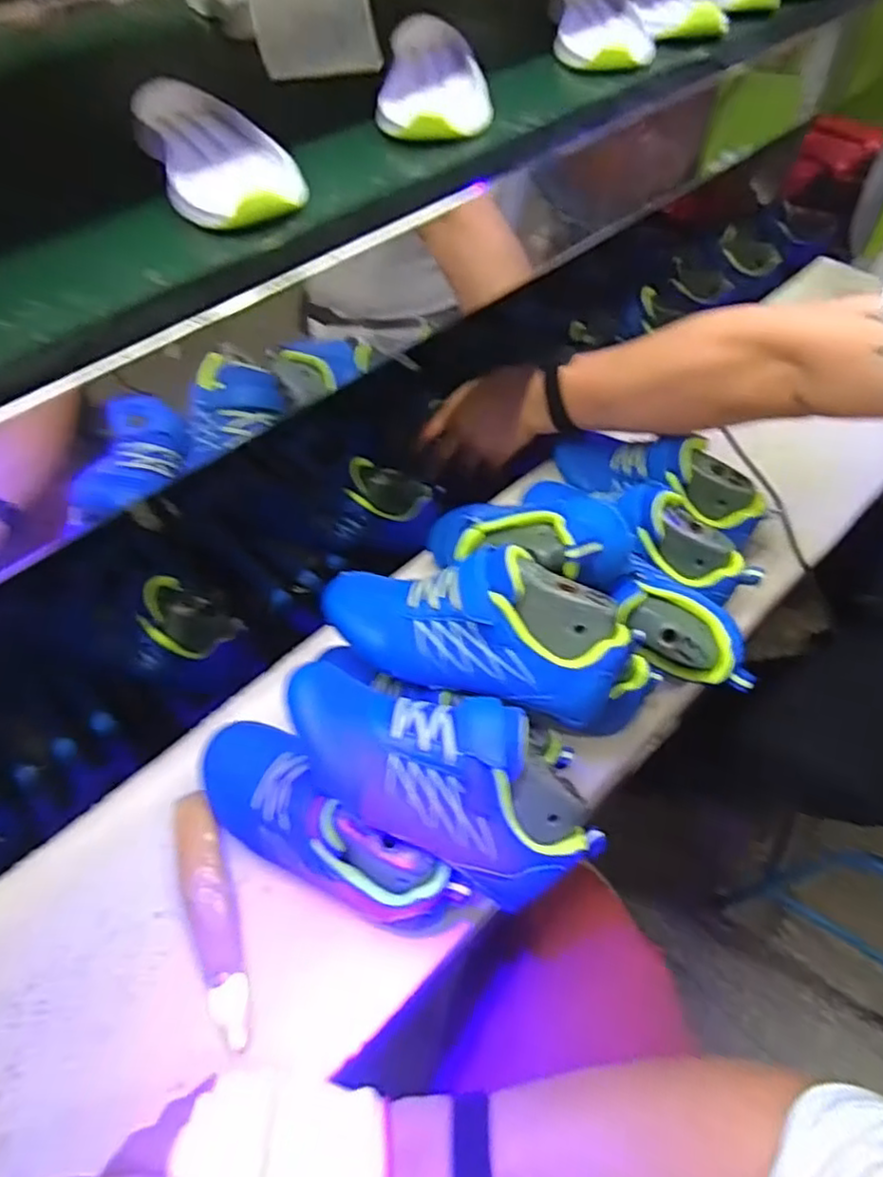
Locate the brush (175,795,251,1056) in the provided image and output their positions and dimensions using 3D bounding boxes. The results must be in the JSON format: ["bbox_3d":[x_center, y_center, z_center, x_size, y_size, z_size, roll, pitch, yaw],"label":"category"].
[{"bbox_3d":[-0.156,0.220,0.464,0.032,0.022,0.160,-19,54,-13],"label":"brush"}]

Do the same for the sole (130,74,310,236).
[{"bbox_3d":[-0.160,-0.308,0.477,0.087,0.027,0.209,-23,55,-15],"label":"sole"}]

